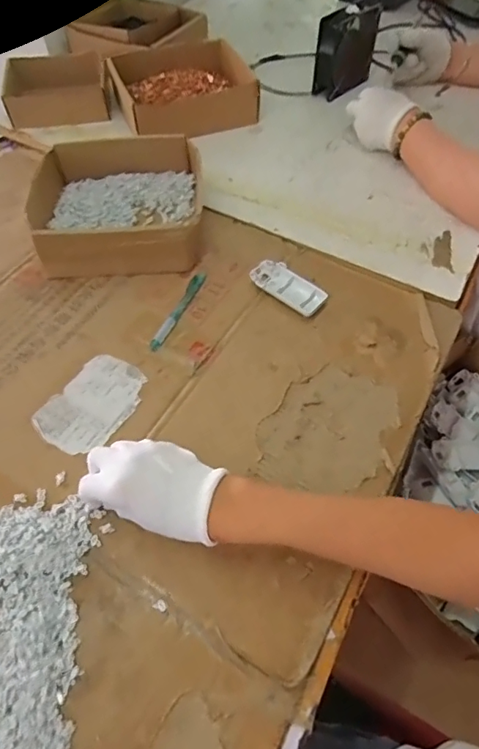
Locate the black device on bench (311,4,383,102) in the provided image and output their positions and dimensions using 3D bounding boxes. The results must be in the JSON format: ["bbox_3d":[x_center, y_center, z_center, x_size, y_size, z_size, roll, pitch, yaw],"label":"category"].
[{"bbox_3d":[0.185,-0.560,0.830,0.055,0.110,0.124,33,62,21],"label":"black device on bench"}]

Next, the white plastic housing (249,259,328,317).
[{"bbox_3d":[0.060,-0.109,0.601,0.096,0.016,0.049,35,63,22],"label":"white plastic housing"}]

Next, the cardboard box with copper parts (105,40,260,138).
[{"bbox_3d":[-0.093,-0.484,0.810,0.227,0.056,0.175,-16,57,-10],"label":"cardboard box with copper parts"}]

